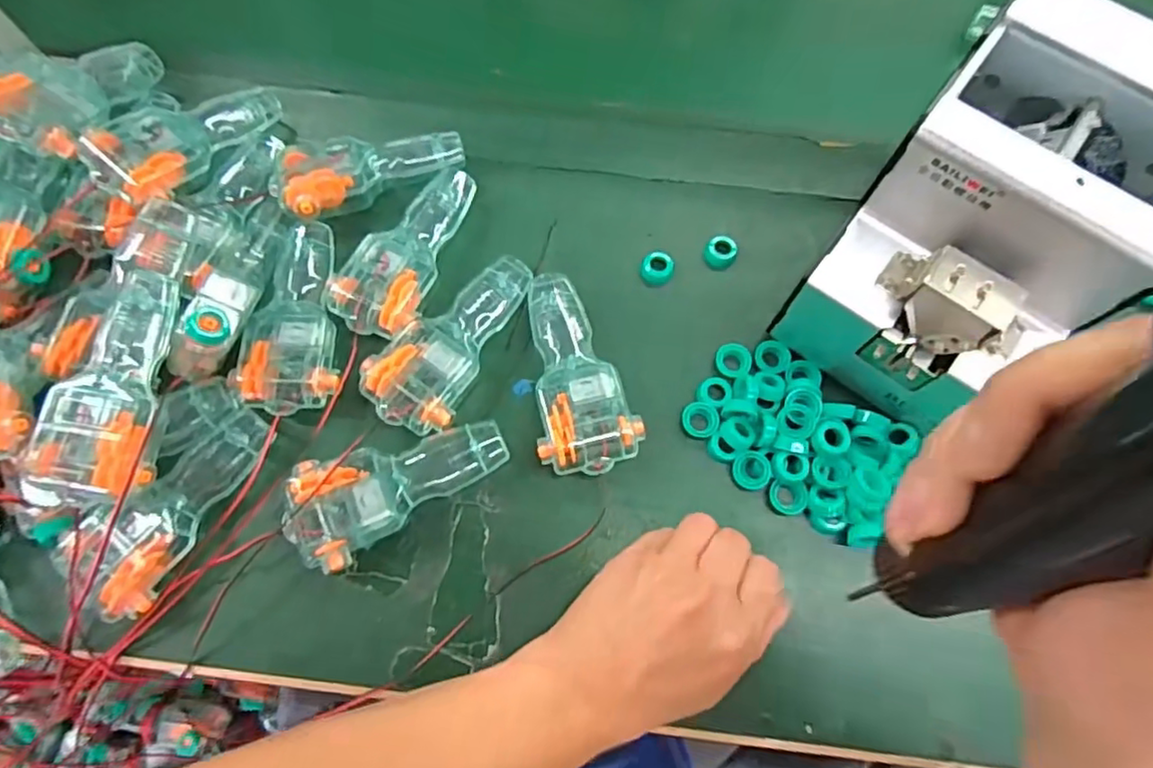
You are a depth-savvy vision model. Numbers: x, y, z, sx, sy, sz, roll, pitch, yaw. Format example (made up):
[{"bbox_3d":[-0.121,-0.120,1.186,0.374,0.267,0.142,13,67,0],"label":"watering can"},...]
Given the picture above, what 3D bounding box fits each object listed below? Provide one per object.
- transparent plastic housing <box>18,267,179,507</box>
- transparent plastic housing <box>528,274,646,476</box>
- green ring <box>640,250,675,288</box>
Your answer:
[{"bbox_3d":[-0.251,0.002,0.349,0.055,0.042,0.124,0,68,-1],"label":"transparent plastic housing"},{"bbox_3d":[-0.001,-0.009,0.392,0.055,0.027,0.129,-11,68,-5],"label":"transparent plastic housing"},{"bbox_3d":[0.055,-0.078,0.428,0.021,0.011,0.022,0,68,-1],"label":"green ring"}]

